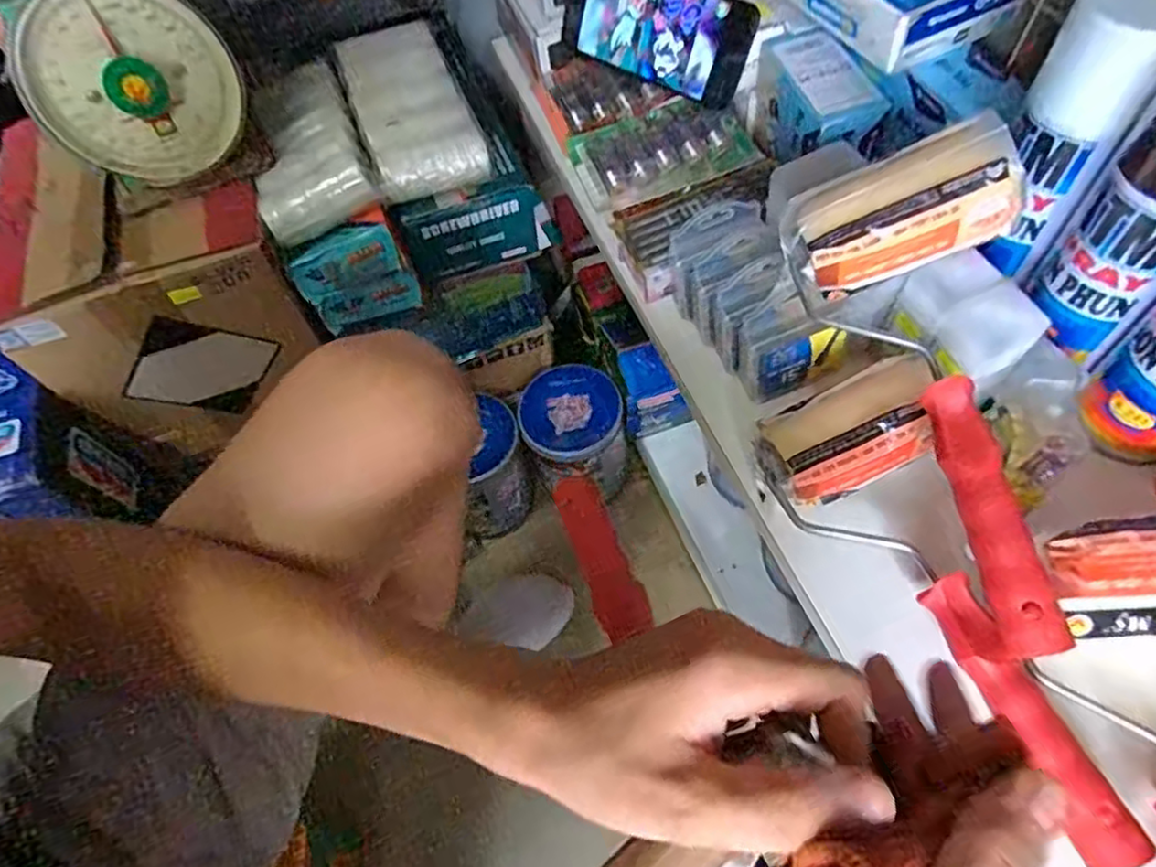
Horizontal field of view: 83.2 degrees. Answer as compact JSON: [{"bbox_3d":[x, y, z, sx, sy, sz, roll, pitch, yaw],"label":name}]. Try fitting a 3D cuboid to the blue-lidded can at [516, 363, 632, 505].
[{"bbox_3d":[-0.004,0.003,0.764,0.111,0.129,0.110,-2,59,3],"label":"blue-lidded can"}]

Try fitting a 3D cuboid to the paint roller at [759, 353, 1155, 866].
[{"bbox_3d":[0.216,0.076,0.356,0.107,0.066,0.265,-28,61,-12],"label":"paint roller"}]

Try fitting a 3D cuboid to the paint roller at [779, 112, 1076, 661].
[{"bbox_3d":[0.216,-0.029,0.362,0.118,0.071,0.273,-23,78,22],"label":"paint roller"}]

